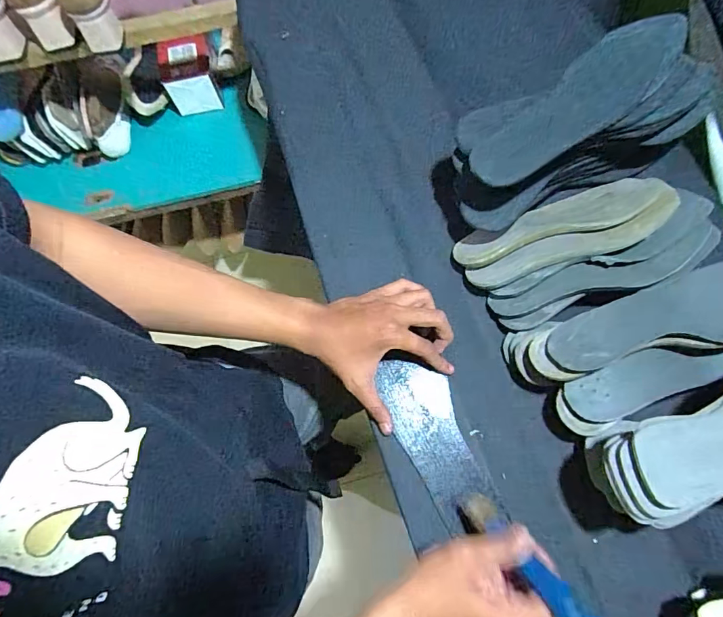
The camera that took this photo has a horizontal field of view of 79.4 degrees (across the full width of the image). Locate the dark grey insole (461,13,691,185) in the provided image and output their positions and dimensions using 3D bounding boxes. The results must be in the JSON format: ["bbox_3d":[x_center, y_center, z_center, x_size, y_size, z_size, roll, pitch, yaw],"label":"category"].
[{"bbox_3d":[0.219,-0.211,0.435,0.267,0.023,0.087,-29,74,-7],"label":"dark grey insole"}]

